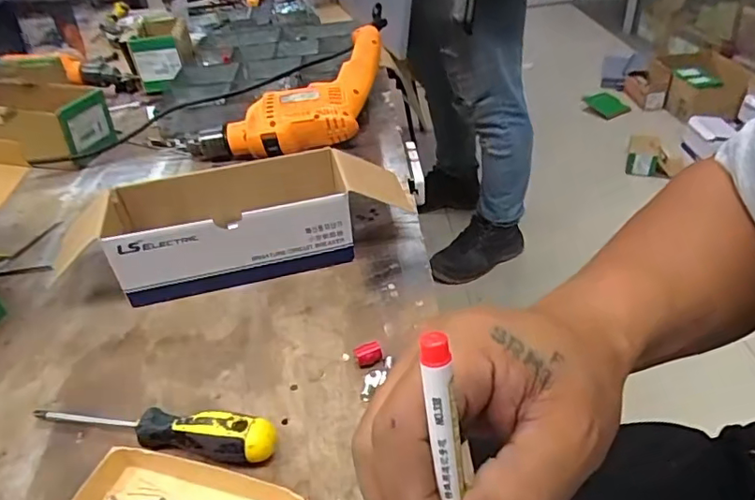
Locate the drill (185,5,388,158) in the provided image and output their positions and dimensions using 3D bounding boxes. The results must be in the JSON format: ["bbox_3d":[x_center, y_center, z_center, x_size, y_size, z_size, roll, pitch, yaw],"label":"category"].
[{"bbox_3d":[-0.085,-0.208,0.760,0.354,0.076,0.160,-36,44,-12],"label":"drill"}]

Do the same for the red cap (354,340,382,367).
[{"bbox_3d":[-0.007,0.085,0.444,0.022,0.013,0.015,-11,37,-7],"label":"red cap"}]

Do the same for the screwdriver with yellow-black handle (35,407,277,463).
[{"bbox_3d":[-0.165,0.126,0.398,0.197,0.032,0.026,6,38,15],"label":"screwdriver with yellow-black handle"}]

